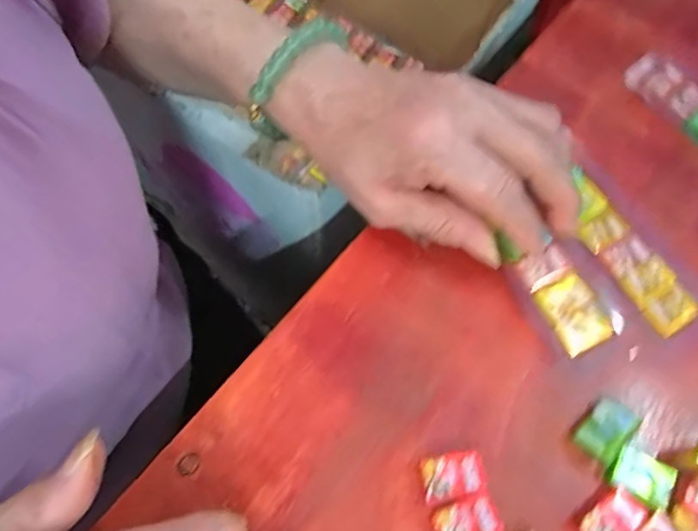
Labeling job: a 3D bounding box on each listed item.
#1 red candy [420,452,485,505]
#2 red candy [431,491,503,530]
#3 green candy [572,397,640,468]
[{"bbox_3d":[0.043,0.089,0.230,0.026,0.011,0.017,-7,66,-7],"label":"red candy"},{"bbox_3d":[0.047,0.104,0.219,0.026,0.004,0.016,-16,68,-11],"label":"red candy"},{"bbox_3d":[0.112,0.072,0.239,0.018,0.009,0.025,40,69,13],"label":"green candy"}]

